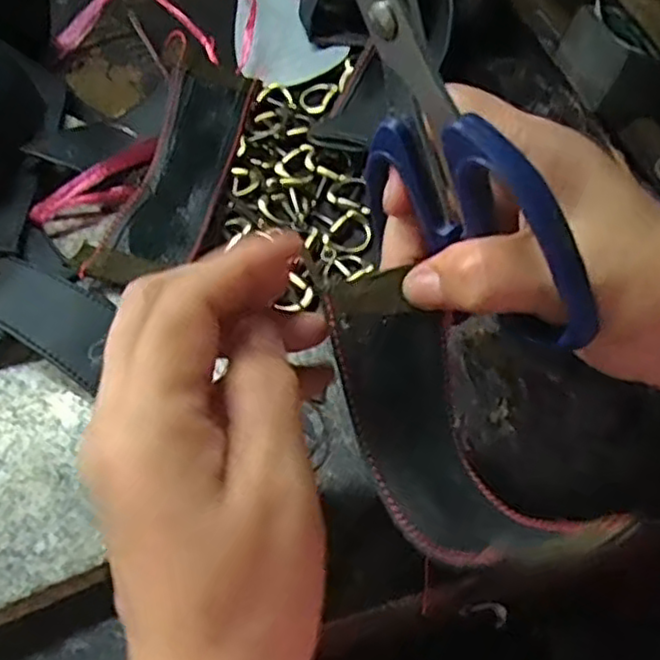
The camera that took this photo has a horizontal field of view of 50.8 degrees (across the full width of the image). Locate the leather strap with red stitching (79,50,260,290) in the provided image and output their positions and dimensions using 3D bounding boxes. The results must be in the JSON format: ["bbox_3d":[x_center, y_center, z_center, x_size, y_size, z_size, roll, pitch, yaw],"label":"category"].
[{"bbox_3d":[-0.071,-0.078,0.333,0.039,0.009,0.142,19,58,-10],"label":"leather strap with red stitching"}]

